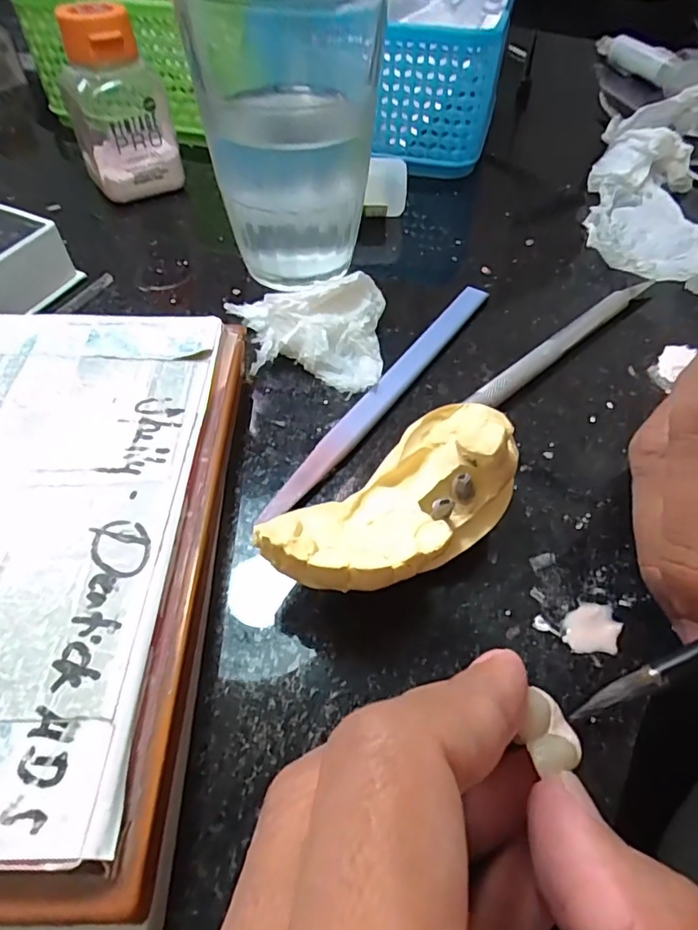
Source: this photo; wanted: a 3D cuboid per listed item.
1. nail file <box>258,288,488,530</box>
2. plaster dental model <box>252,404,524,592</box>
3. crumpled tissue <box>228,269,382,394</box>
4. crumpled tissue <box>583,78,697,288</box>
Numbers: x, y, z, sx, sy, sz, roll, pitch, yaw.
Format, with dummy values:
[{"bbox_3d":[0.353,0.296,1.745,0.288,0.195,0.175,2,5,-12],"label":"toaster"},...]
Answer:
[{"bbox_3d":[0.015,-0.027,0.182,0.009,0.004,0.132,28,55,19],"label":"nail file"},{"bbox_3d":[0.013,0.011,0.132,0.067,0.035,0.032,-35,60,-26],"label":"plaster dental model"},{"bbox_3d":[-0.016,-0.049,0.190,0.054,0.021,0.046,4,51,1],"label":"crumpled tissue"},{"bbox_3d":[0.175,-0.149,0.263,0.106,0.040,0.204,29,56,20],"label":"crumpled tissue"}]

